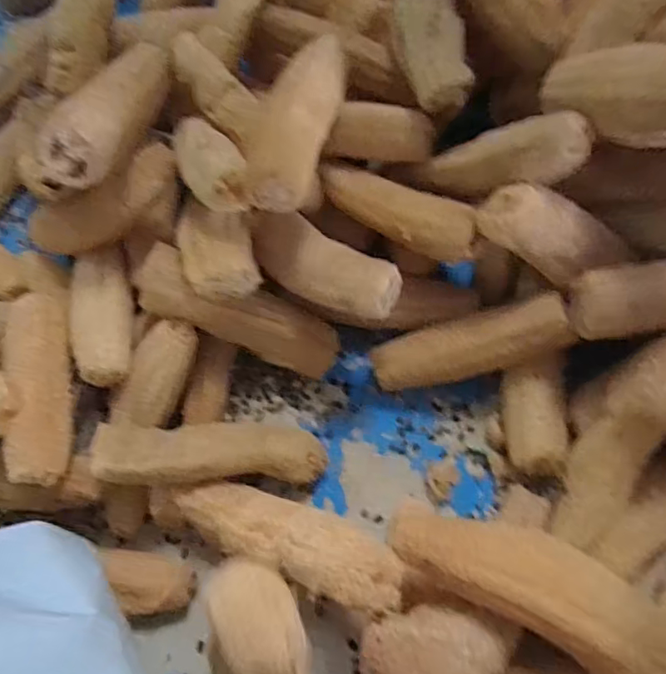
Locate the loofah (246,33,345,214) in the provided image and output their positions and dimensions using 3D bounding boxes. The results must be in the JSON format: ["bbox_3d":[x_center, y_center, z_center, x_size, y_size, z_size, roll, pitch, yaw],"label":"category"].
[{"bbox_3d":[-0.035,-0.226,0.562,0.066,0.060,0.210,12,68,7],"label":"loofah"}]

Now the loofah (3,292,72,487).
[{"bbox_3d":[-0.306,0.047,0.568,0.058,0.042,0.207,-14,67,-3],"label":"loofah"}]

